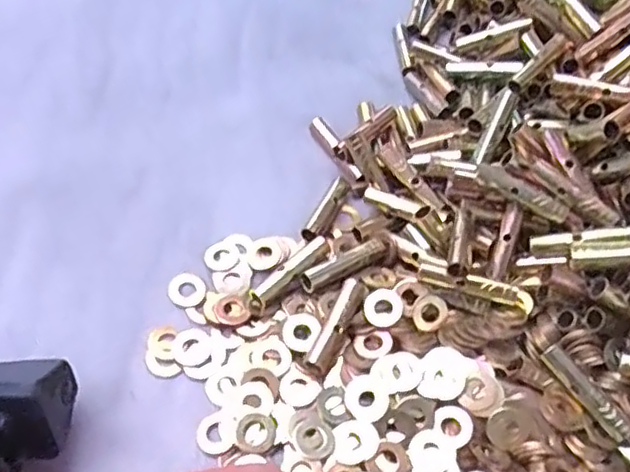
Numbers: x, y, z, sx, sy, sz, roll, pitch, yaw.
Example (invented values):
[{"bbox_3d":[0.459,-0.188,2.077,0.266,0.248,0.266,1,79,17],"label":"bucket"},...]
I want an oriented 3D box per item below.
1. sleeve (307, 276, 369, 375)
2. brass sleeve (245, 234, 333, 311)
[{"bbox_3d":[0.011,0.038,0.281,0.010,0.010,0.045,23,56,14],"label":"sleeve"},{"bbox_3d":[-0.011,0.018,0.298,0.046,0.007,0.010,-37,63,-25],"label":"brass sleeve"}]

